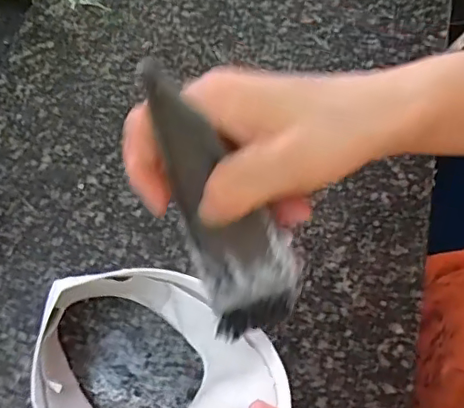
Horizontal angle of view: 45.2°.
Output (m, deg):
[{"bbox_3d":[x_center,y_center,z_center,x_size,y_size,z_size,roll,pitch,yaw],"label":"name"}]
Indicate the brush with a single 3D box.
[{"bbox_3d":[-0.004,0.002,0.251,0.046,0.138,0.008,-8,28,23],"label":"brush"}]

